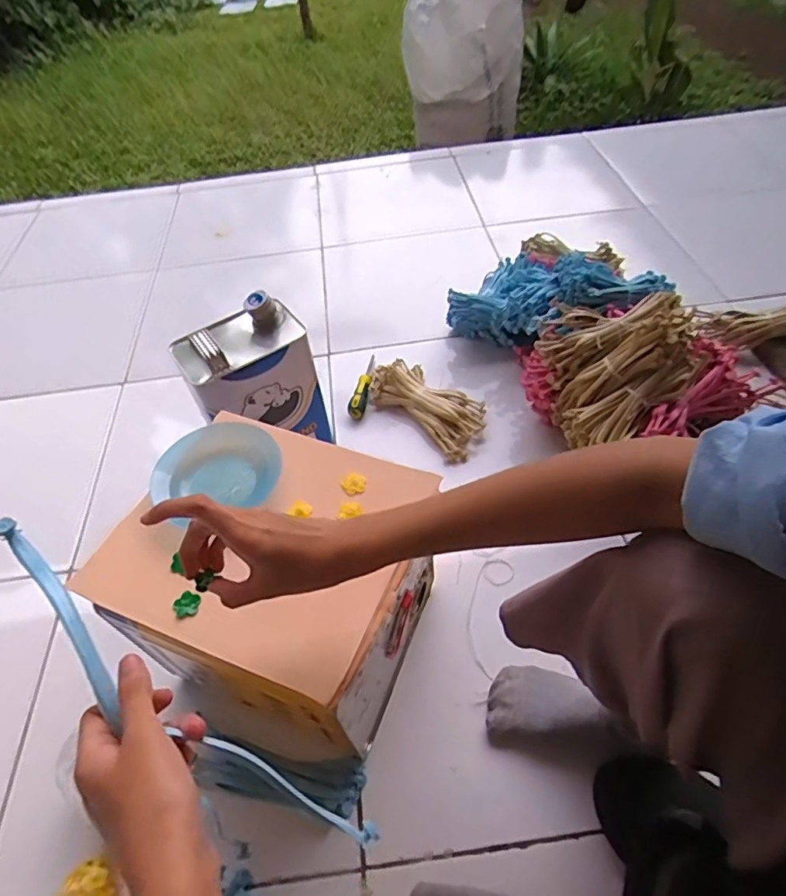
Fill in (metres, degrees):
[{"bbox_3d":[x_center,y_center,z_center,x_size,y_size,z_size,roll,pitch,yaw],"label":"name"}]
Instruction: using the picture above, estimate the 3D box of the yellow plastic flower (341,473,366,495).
[{"bbox_3d":[-0.040,0.037,0.563,0.024,0.006,0.023,-15,51,-7],"label":"yellow plastic flower"}]

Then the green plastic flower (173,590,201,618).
[{"bbox_3d":[-0.184,0.139,0.487,0.023,0.004,0.023,-13,51,-5],"label":"green plastic flower"}]

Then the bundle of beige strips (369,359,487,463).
[{"bbox_3d":[0.059,-0.081,0.925,0.110,0.048,0.223,-39,58,-24],"label":"bundle of beige strips"}]

